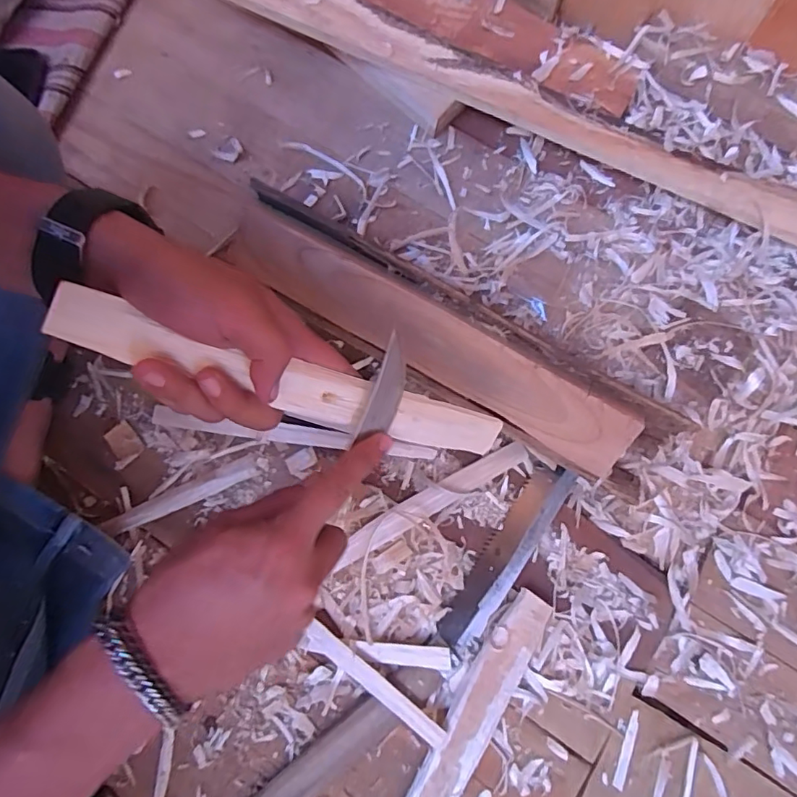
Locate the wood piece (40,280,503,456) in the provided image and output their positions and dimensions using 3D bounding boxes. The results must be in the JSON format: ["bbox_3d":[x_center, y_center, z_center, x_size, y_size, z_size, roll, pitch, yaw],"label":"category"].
[{"bbox_3d":[-0.046,-0.003,0.299,0.256,0.014,0.029,17,76,-29],"label":"wood piece"}]

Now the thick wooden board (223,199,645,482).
[{"bbox_3d":[0.036,-0.052,0.473,0.352,0.040,0.064,31,119,7],"label":"thick wooden board"}]

